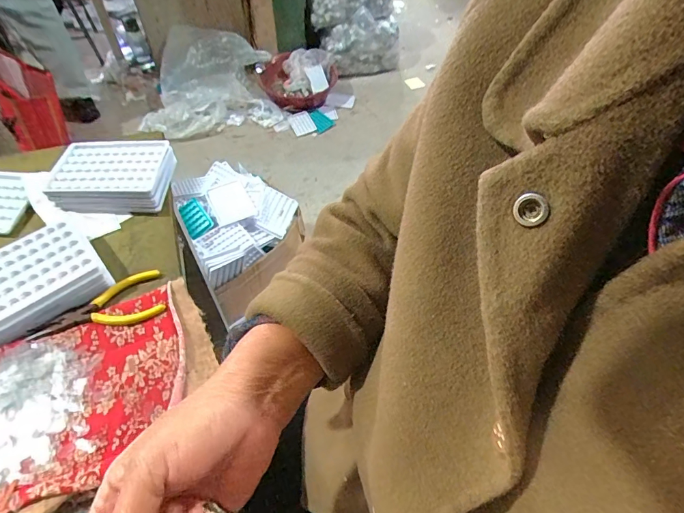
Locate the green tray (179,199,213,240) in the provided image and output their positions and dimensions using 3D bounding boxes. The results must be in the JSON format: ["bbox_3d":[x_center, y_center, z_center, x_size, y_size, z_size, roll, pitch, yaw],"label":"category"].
[{"bbox_3d":[-0.351,-0.094,0.934,0.059,0.020,0.105,-26,60,-21],"label":"green tray"}]

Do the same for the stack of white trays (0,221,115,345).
[{"bbox_3d":[-0.317,0.024,0.397,0.126,0.029,0.090,-35,64,-25],"label":"stack of white trays"}]

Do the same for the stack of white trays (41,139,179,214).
[{"bbox_3d":[-0.287,-0.104,0.492,0.132,0.034,0.096,0,54,-4],"label":"stack of white trays"}]

